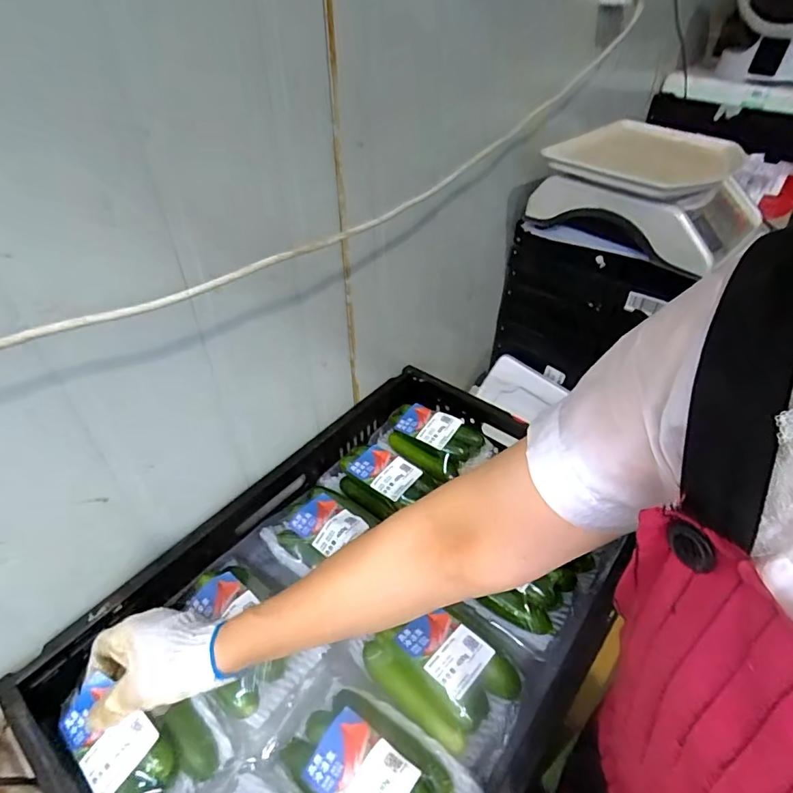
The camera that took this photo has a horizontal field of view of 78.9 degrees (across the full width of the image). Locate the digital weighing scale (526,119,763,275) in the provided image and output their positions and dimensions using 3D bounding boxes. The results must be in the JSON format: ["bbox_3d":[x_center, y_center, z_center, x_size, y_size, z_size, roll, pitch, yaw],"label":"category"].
[{"bbox_3d":[0.410,-0.331,0.763,0.292,0.115,0.292,29,48,31],"label":"digital weighing scale"}]

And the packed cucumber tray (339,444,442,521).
[{"bbox_3d":[-0.016,0.110,0.624,0.128,0.047,0.069,20,44,23],"label":"packed cucumber tray"}]

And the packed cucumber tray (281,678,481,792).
[{"bbox_3d":[-0.023,0.305,0.399,0.163,0.042,0.101,28,48,30],"label":"packed cucumber tray"}]

